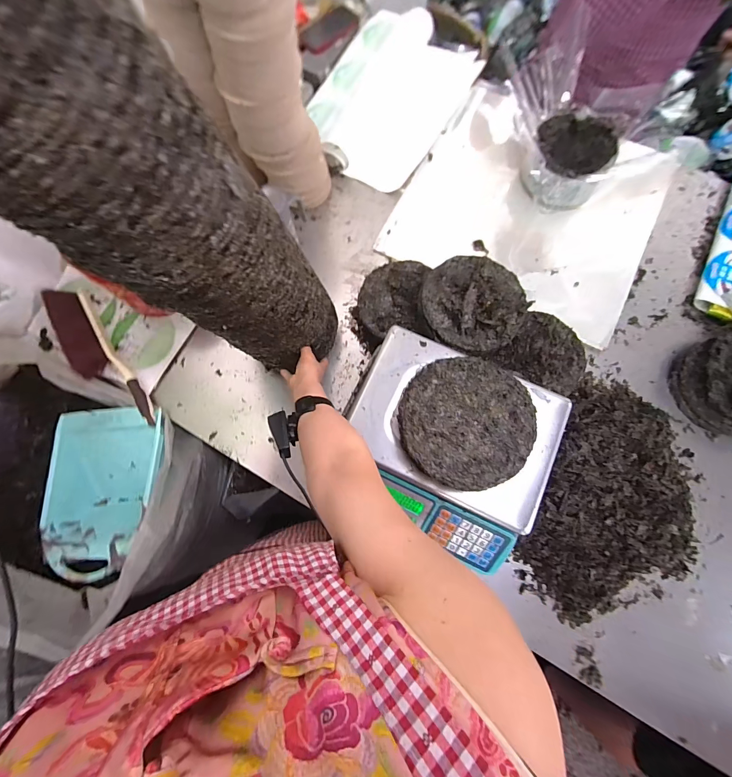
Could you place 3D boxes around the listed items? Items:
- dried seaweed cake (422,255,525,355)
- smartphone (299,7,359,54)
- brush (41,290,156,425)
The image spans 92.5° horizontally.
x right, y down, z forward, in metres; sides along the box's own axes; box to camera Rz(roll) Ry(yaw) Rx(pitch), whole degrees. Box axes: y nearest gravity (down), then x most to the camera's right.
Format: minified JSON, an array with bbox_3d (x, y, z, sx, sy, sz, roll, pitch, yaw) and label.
[{"bbox_3d":[0.205,-0.167,0.664,0.188,0.038,0.189,0,70,1],"label":"dried seaweed cake"},{"bbox_3d":[-0.100,-0.948,0.925,0.083,0.015,0.185,42,76,8],"label":"smartphone"},{"bbox_3d":[-0.547,-0.058,0.726,0.096,0.046,0.333,-41,87,-12],"label":"brush"}]

